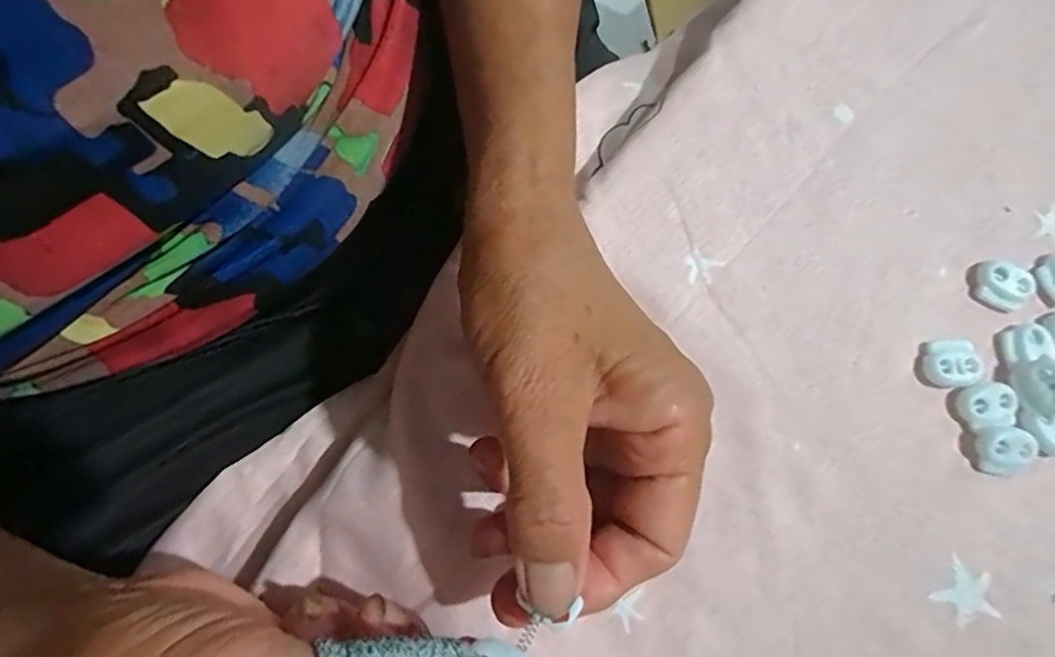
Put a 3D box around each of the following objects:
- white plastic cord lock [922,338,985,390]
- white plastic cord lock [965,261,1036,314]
[{"bbox_3d":[0.169,0.014,0.235,0.021,0.006,0.020,-8,78,-3],"label":"white plastic cord lock"},{"bbox_3d":[0.193,-0.017,0.242,0.024,0.007,0.017,25,78,4],"label":"white plastic cord lock"}]

